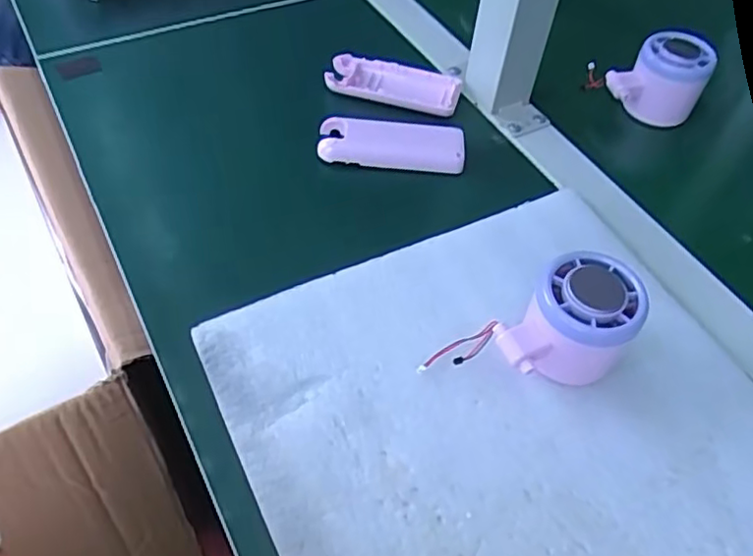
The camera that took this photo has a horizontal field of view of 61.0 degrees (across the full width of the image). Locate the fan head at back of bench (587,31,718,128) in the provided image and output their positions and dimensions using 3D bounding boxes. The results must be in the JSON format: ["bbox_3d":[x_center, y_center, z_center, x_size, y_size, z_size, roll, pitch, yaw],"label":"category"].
[{"bbox_3d":[0.219,-0.165,0.512,0.082,0.062,0.049,18,54,9],"label":"fan head at back of bench"}]

